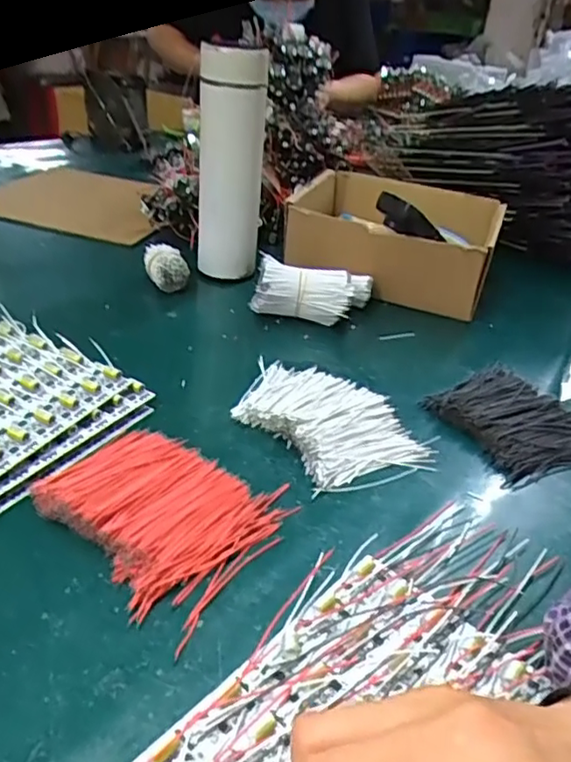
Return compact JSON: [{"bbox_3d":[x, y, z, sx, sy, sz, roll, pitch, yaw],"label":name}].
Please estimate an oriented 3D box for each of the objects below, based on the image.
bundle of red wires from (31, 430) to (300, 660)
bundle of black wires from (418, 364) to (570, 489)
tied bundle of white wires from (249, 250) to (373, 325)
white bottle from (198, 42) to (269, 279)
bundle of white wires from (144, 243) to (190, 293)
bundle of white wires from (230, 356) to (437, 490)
[{"bbox_3d":[-0.079,0.075,0.367,0.137,0.014,0.114,23,34,24],"label":"bundle of red wires"},{"bbox_3d":[0.176,0.029,0.478,0.095,0.018,0.118,-7,34,-22],"label":"bundle of black wires"},{"bbox_3d":[0.028,-0.090,0.612,0.113,0.053,0.078,11,31,6],"label":"tied bundle of white wires"},{"bbox_3d":[-0.059,-0.228,0.655,0.070,0.229,0.064,2,31,-8],"label":"white bottle"},{"bbox_3d":[-0.126,-0.120,0.642,0.042,0.037,0.059,-2,32,-15],"label":"bundle of white wires"},{"bbox_3d":[0.026,0.024,0.464,0.097,0.017,0.156,-17,38,-34],"label":"bundle of white wires"}]

